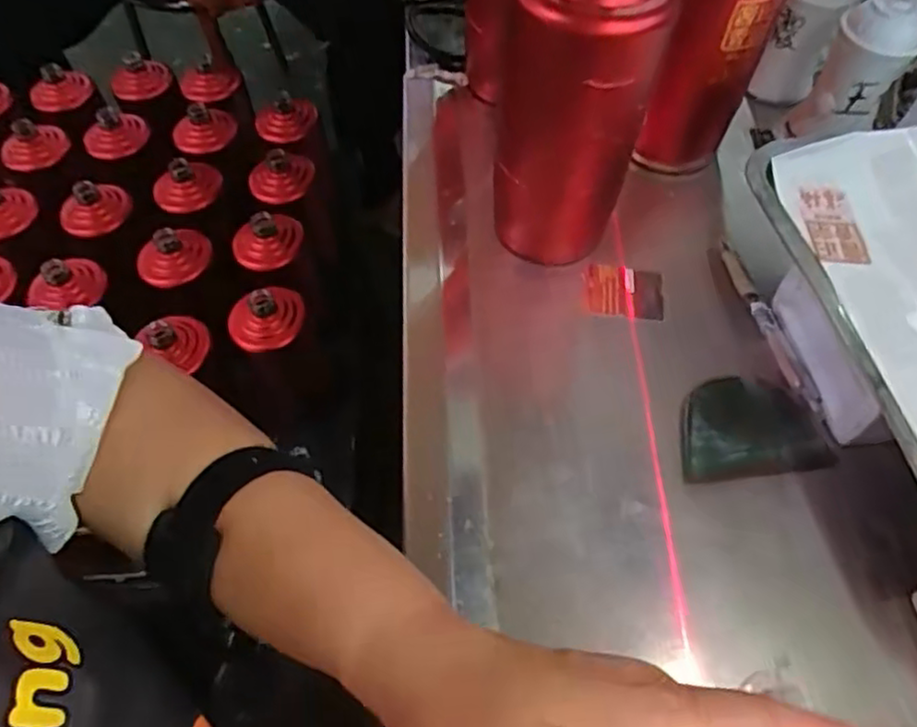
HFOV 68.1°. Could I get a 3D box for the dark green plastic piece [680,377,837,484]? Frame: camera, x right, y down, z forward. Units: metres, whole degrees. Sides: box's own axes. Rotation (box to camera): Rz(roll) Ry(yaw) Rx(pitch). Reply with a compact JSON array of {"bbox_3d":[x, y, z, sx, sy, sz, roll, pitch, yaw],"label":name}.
[{"bbox_3d":[0.159,0.034,0.375,0.079,0.005,0.056,-6,55,-2],"label":"dark green plastic piece"}]

